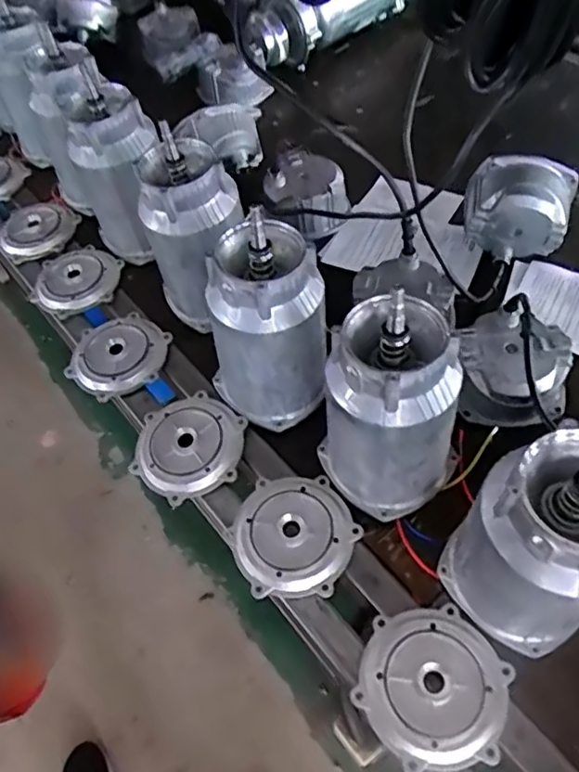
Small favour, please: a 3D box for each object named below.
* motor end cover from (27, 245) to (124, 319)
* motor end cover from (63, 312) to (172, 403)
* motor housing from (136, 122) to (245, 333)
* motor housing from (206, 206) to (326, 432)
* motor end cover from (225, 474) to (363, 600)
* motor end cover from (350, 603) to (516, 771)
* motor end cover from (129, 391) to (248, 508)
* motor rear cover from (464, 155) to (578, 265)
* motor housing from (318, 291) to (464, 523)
[{"bbox_3d":[-0.319,-0.160,0.880,0.136,0.044,0.136,-18,55,-6],"label":"motor end cover"},{"bbox_3d":[-0.230,-0.044,0.784,0.120,0.026,0.124,37,67,27],"label":"motor end cover"},{"bbox_3d":[-0.119,-0.187,0.743,0.117,0.221,0.112,-18,55,-6],"label":"motor housing"},{"bbox_3d":[-0.025,-0.064,0.629,0.110,0.227,0.102,-3,55,4],"label":"motor housing"},{"bbox_3d":[0.003,0.153,0.613,0.125,0.019,0.129,-27,57,-12],"label":"motor end cover"},{"bbox_3d":[0.127,0.264,0.523,0.123,0.021,0.129,-35,59,-17],"label":"motor end cover"},{"bbox_3d":[-0.118,0.067,0.688,0.121,0.025,0.133,7,56,11],"label":"motor end cover"},{"bbox_3d":[0.293,-0.226,0.782,0.138,0.125,0.071,10,57,13],"label":"motor rear cover"},{"bbox_3d":[0.092,0.024,0.563,0.134,0.212,0.111,24,61,21],"label":"motor housing"}]

